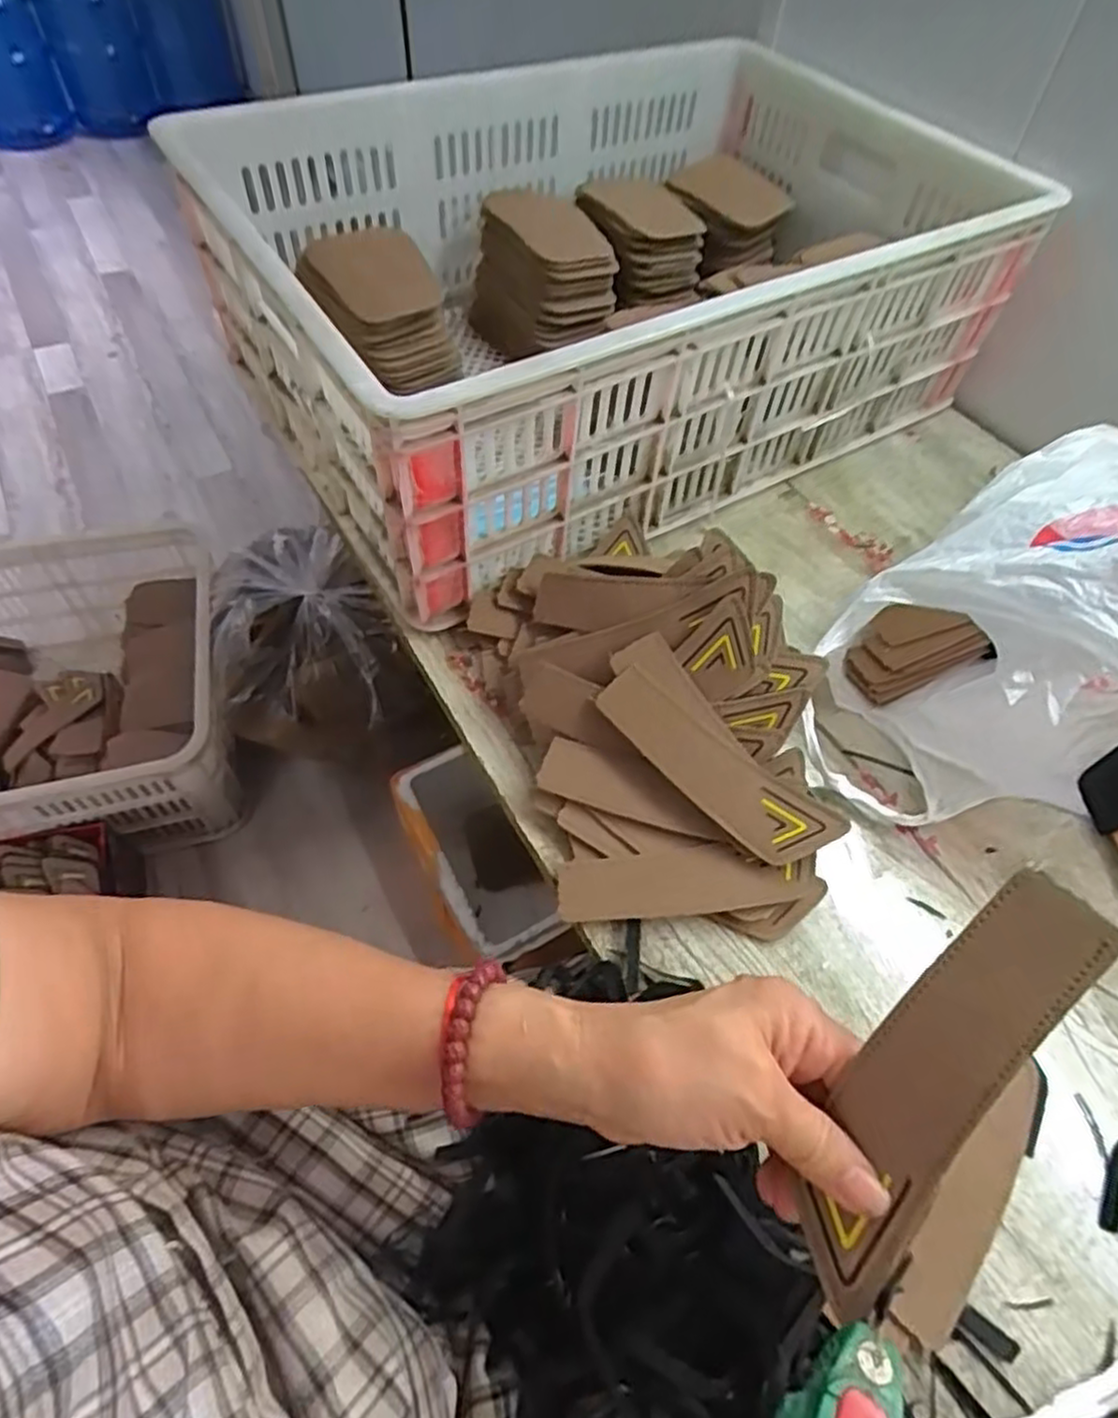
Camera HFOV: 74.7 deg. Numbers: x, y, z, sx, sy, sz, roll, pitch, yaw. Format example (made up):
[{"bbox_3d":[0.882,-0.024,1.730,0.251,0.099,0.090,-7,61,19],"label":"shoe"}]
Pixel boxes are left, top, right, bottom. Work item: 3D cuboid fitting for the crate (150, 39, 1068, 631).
[{"bbox_3d":[0.045,-0.387,0.651,0.611,0.184,0.451,-28,61,-21],"label":"crate"}]

